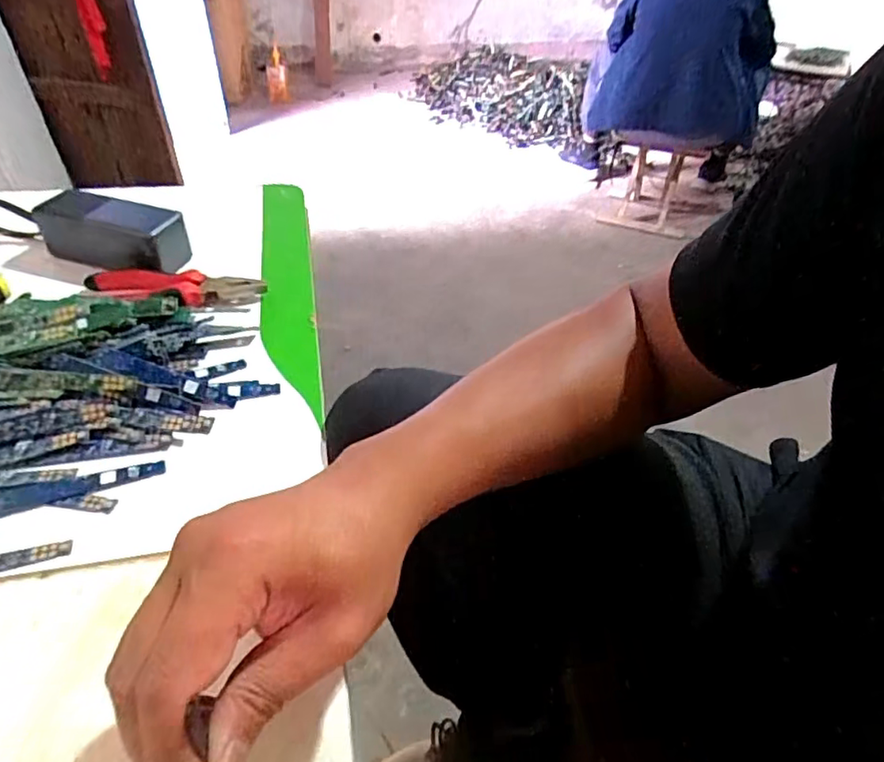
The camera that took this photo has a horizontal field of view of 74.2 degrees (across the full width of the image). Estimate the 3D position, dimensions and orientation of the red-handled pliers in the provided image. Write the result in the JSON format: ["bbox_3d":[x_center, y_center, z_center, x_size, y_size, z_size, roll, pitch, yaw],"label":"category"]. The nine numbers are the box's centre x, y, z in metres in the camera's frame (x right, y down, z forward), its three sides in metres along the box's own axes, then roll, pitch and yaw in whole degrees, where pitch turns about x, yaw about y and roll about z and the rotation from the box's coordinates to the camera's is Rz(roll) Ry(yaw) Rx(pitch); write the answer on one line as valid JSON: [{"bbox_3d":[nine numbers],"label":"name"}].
[{"bbox_3d":[-0.242,-0.084,0.520,0.161,0.015,0.039,5,43,3],"label":"red-handled pliers"}]

